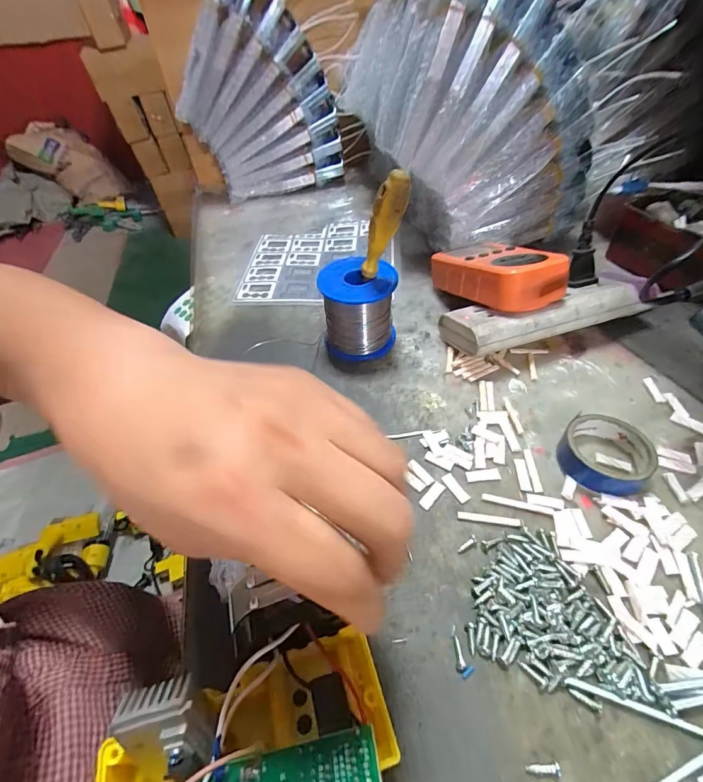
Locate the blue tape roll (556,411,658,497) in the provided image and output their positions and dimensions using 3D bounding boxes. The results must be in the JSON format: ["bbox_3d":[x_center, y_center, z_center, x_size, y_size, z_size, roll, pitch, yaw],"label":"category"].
[{"bbox_3d":[0.166,0.041,0.252,0.052,0.019,0.051,-2,48,3],"label":"blue tape roll"}]

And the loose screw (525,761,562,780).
[{"bbox_3d":[0.081,0.160,0.162,0.014,0.004,0.005,1,48,5],"label":"loose screw"}]

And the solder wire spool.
[{"bbox_3d":[0.007,-0.072,0.335,0.060,0.065,0.061,1,48,5],"label":"solder wire spool"}]

